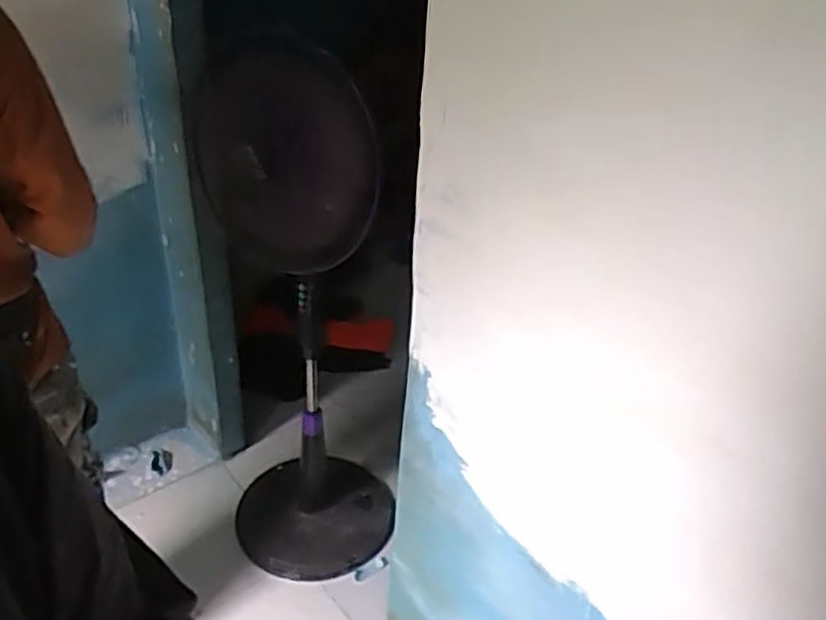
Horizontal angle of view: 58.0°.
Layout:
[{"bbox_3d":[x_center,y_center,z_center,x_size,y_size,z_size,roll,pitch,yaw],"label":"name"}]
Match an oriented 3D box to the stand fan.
[{"bbox_3d":[-0.238,-0.001,1.665,0.360,1.087,0.561,-9,37,-21],"label":"stand fan"}]

